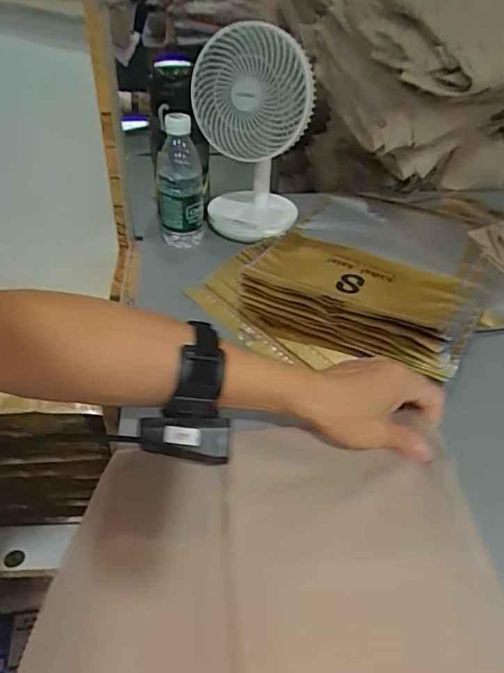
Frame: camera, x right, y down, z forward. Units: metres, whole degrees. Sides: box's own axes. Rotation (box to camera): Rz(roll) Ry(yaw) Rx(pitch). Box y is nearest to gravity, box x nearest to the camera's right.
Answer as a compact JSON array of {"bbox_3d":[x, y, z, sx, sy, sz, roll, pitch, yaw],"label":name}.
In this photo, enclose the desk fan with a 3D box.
[{"bbox_3d":[0.000,-0.265,0.722,0.137,0.240,0.151,-12,41,-17],"label":"desk fan"}]

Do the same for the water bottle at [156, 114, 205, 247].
[{"bbox_3d":[-0.099,-0.206,0.732,0.063,0.180,0.057,-4,39,-7],"label":"water bottle"}]

